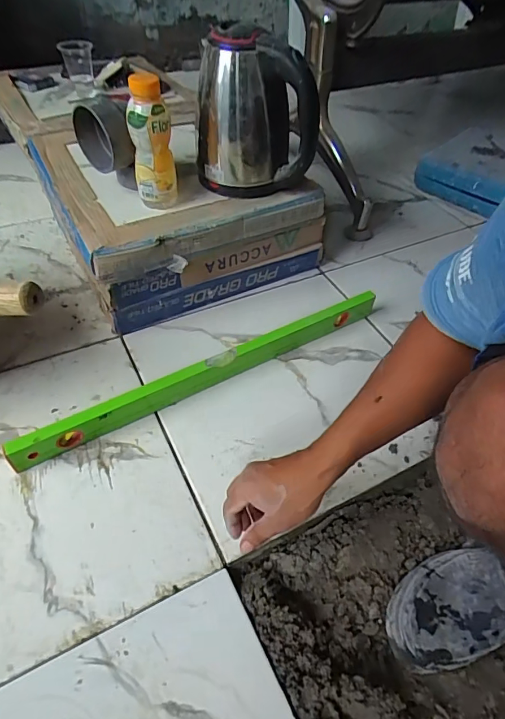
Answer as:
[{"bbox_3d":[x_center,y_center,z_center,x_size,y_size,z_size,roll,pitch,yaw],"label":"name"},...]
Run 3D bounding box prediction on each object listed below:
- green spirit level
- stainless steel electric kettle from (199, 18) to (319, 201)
[{"bbox_3d":[-0.049,0.014,0.648,0.573,0.054,0.017,-23,54,-21],"label":"green spirit level"},{"bbox_3d":[0.004,-0.384,0.688,0.176,0.221,0.178,1,49,-2],"label":"stainless steel electric kettle"}]

